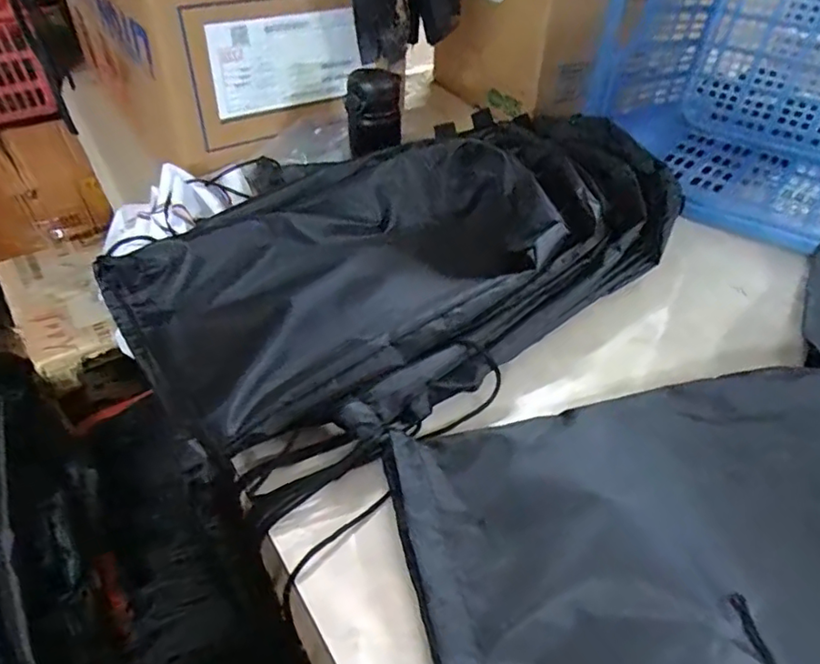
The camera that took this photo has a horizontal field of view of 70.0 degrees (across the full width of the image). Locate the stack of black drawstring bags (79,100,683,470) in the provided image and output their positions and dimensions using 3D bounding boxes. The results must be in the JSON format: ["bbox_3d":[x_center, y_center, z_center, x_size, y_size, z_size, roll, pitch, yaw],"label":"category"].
[{"bbox_3d":[0.010,-0.093,0.603,0.561,0.099,0.319,-27,51,-28],"label":"stack of black drawstring bags"}]

